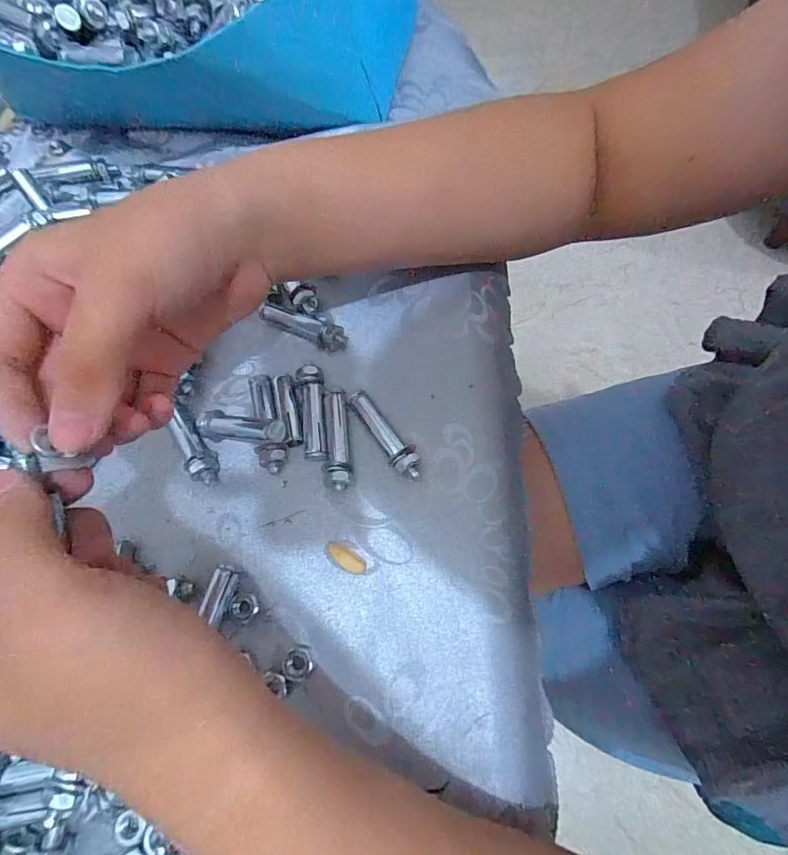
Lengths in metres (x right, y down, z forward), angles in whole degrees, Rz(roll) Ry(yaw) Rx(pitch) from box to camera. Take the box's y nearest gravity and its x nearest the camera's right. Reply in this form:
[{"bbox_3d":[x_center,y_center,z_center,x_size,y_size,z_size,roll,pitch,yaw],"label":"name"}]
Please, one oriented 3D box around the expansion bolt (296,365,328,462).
[{"bbox_3d":[-0.043,-0.008,0.239,0.013,0.008,0.050,-6,82,-1],"label":"expansion bolt"}]

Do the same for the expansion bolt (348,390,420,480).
[{"bbox_3d":[-0.005,0.004,0.232,0.013,0.011,0.055,-36,71,-9],"label":"expansion bolt"}]

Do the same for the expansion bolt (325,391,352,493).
[{"bbox_3d":[-0.028,0.005,0.234,0.011,0.011,0.053,-7,69,2],"label":"expansion bolt"}]

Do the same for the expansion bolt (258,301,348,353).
[{"bbox_3d":[-0.051,-0.058,0.258,0.052,0.014,0.012,24,73,13],"label":"expansion bolt"}]

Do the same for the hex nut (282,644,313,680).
[{"bbox_3d":[-0.043,0.105,0.203,0.014,0.004,0.013,-30,70,-7],"label":"hex nut"}]

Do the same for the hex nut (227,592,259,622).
[{"bbox_3d":[-0.071,0.084,0.212,0.014,0.004,0.013,-6,69,2],"label":"hex nut"}]

